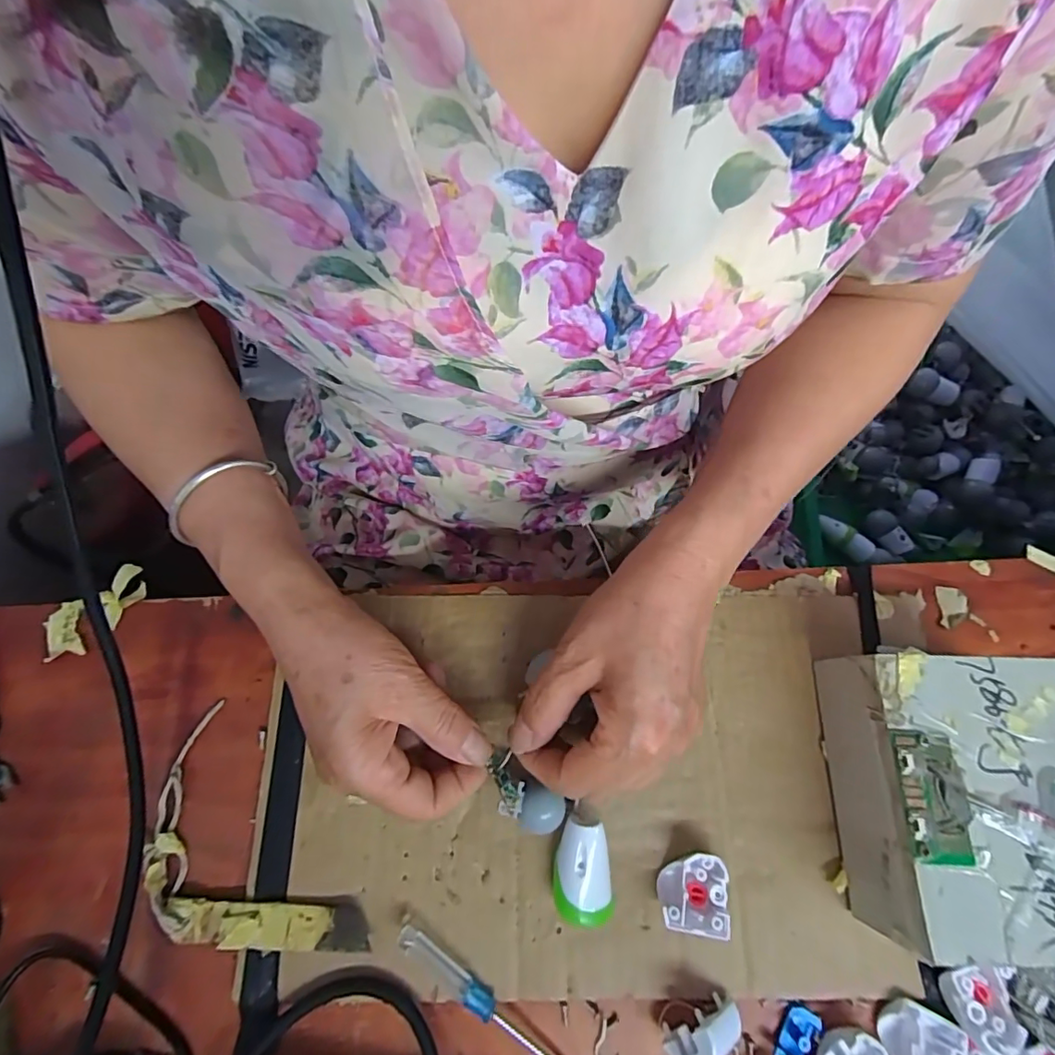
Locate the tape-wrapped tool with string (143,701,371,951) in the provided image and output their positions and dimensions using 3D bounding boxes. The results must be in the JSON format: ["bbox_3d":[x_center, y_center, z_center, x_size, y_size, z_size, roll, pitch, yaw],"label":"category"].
[{"bbox_3d":[-0.151,0.171,0.263,0.077,0.011,0.141,-39,77,-11],"label":"tape-wrapped tool with string"}]

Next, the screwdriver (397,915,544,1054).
[{"bbox_3d":[-0.012,0.229,0.242,0.124,0.011,0.011,36,76,10],"label":"screwdriver"}]

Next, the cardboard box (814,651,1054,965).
[{"bbox_3d":[0.209,0.126,0.254,0.099,0.058,0.122,1,73,0],"label":"cardboard box"}]

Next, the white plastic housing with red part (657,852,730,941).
[{"bbox_3d":[0.081,0.178,0.256,0.030,0.018,0.033,10,73,2],"label":"white plastic housing with red part"}]

